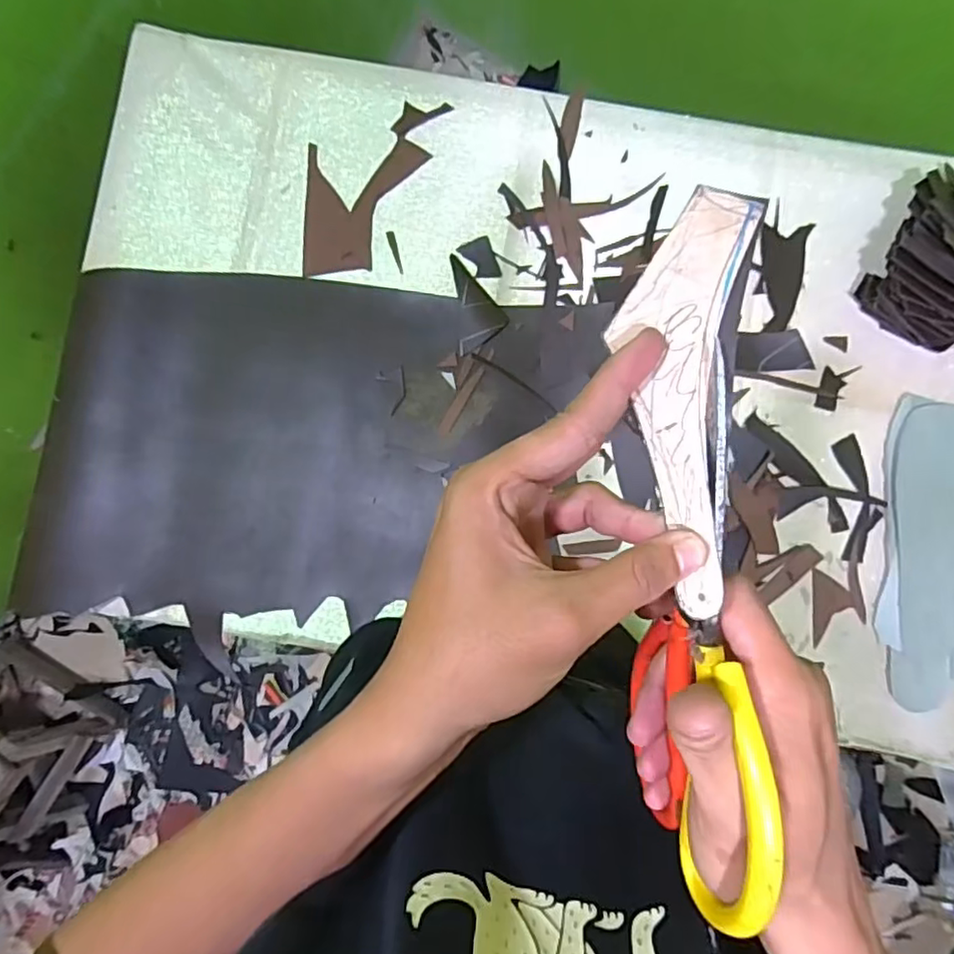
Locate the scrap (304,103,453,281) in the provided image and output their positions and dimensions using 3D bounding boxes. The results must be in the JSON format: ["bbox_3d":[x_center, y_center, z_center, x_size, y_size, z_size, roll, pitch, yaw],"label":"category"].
[{"bbox_3d":[-0.125,-0.307,0.650,0.106,0.006,0.212,28,88,1],"label":"scrap"}]

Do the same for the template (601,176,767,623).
[{"bbox_3d":[0.073,-0.028,0.235,0.045,0.005,0.152,6,92,13],"label":"template"}]

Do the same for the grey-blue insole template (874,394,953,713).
[{"bbox_3d":[0.446,0.073,0.612,0.099,0.013,0.291,5,86,1],"label":"grey-blue insole template"}]

